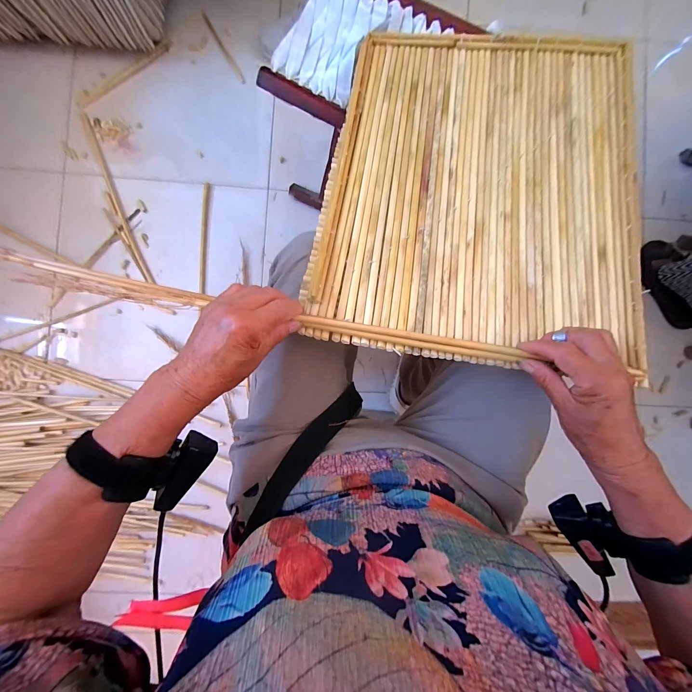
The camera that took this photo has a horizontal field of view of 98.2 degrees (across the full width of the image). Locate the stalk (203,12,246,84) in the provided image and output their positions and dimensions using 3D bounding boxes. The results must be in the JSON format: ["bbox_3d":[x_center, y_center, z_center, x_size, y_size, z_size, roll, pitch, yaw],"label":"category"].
[{"bbox_3d":[-0.297,-0.724,0.731,0.012,0.014,0.185,-32,90,-4],"label":"stalk"}]

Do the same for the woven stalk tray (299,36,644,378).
[{"bbox_3d":[0.156,-0.202,0.357,0.347,0.022,0.447,8,75,3],"label":"woven stalk tray"}]

